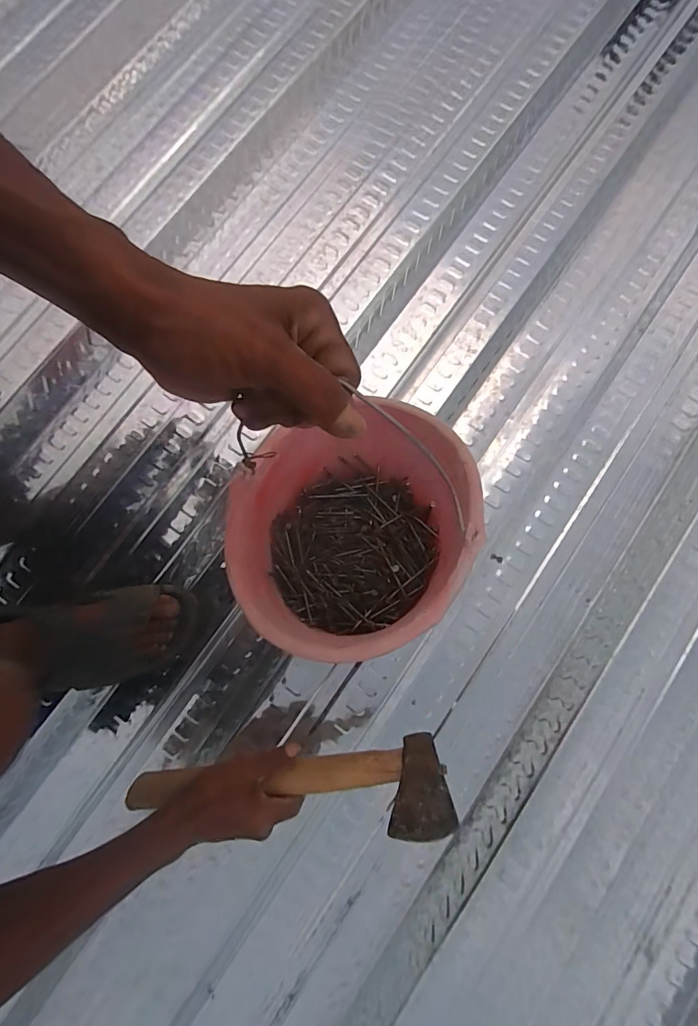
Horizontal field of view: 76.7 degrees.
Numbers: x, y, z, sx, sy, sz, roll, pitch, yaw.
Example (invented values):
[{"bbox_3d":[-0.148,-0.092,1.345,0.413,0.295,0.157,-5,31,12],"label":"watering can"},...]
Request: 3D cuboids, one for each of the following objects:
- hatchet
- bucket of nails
[{"bbox_3d":[-0.072,0.268,0.438,0.337,0.094,0.049,-8,80,12],"label":"hatchet"},{"bbox_3d":[0.018,0.032,0.466,0.247,0.158,0.247,-4,62,7],"label":"bucket of nails"}]

